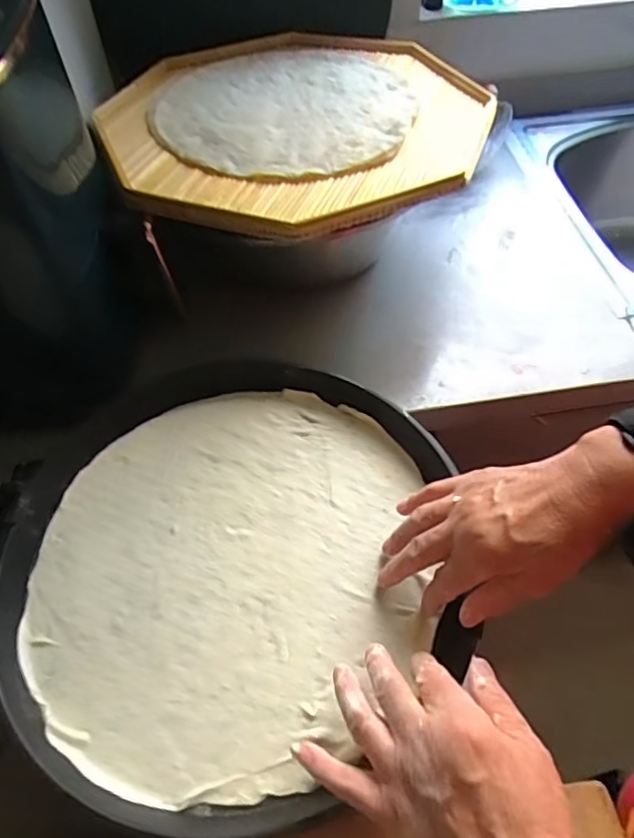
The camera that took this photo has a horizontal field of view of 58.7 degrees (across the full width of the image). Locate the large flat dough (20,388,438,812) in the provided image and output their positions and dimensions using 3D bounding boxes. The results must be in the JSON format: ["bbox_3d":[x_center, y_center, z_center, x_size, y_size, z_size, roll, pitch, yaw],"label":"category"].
[{"bbox_3d":[-0.066,0.105,0.423,0.275,0.012,0.293,0,53,0],"label":"large flat dough"}]

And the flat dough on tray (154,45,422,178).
[{"bbox_3d":[-0.036,-0.333,0.595,0.265,0.012,0.261,-1,53,-1],"label":"flat dough on tray"}]

